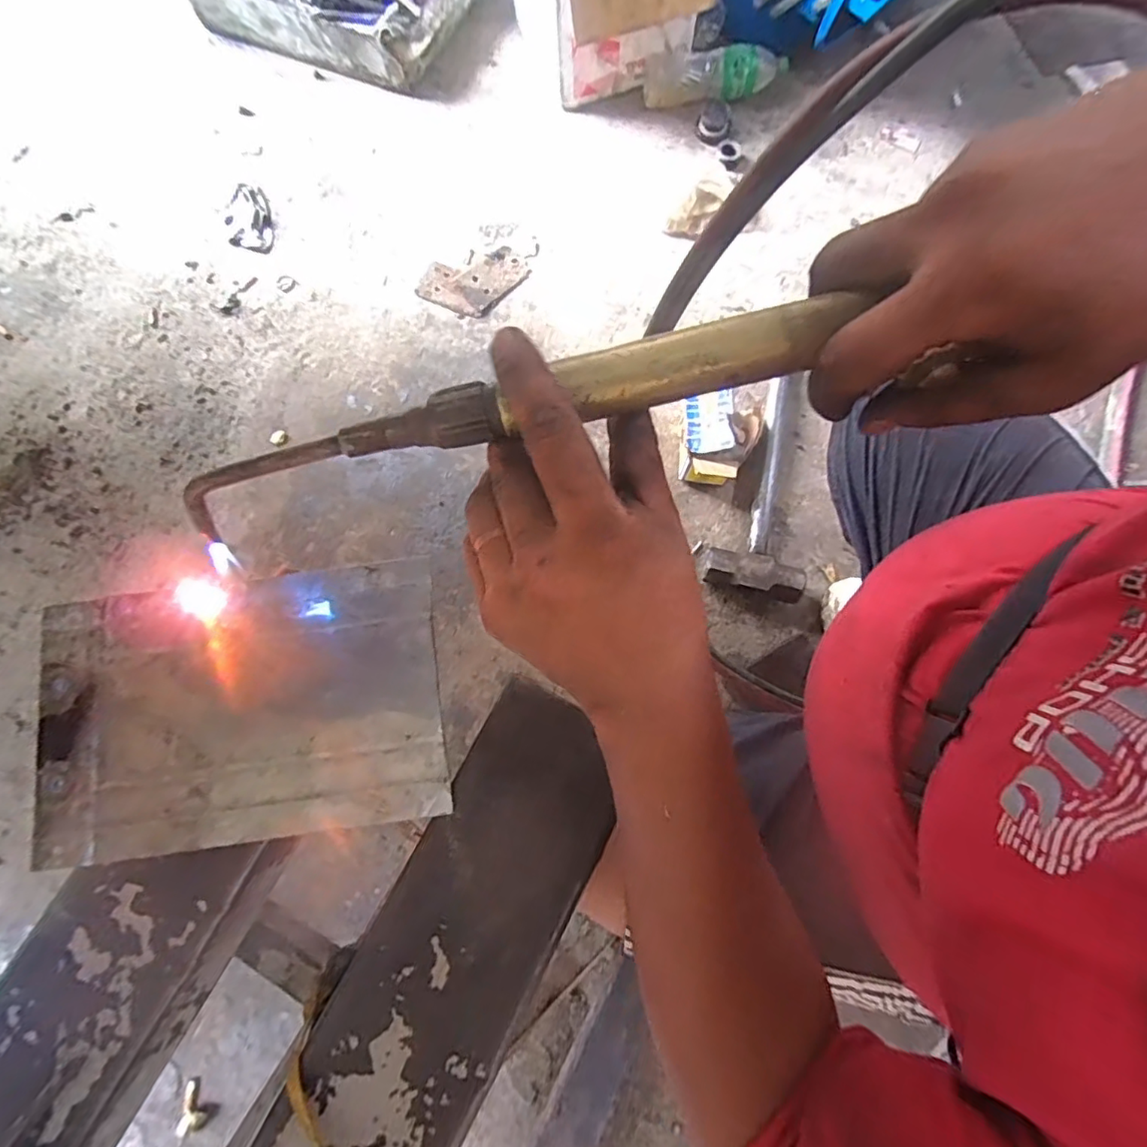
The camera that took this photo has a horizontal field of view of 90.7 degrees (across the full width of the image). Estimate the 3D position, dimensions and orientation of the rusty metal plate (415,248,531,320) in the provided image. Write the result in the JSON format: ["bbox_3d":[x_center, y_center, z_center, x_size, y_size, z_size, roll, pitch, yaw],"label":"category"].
[{"bbox_3d":[-0.181,-0.526,1.030,0.197,0.009,0.120,-15,79,-2],"label":"rusty metal plate"}]

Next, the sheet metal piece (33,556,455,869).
[{"bbox_3d":[-0.211,0.081,0.357,0.253,0.010,0.159,-8,74,0],"label":"sheet metal piece"}]

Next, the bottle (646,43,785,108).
[{"bbox_3d":[0.272,-0.952,1.083,0.267,0.076,0.067,2,78,2],"label":"bottle"}]

